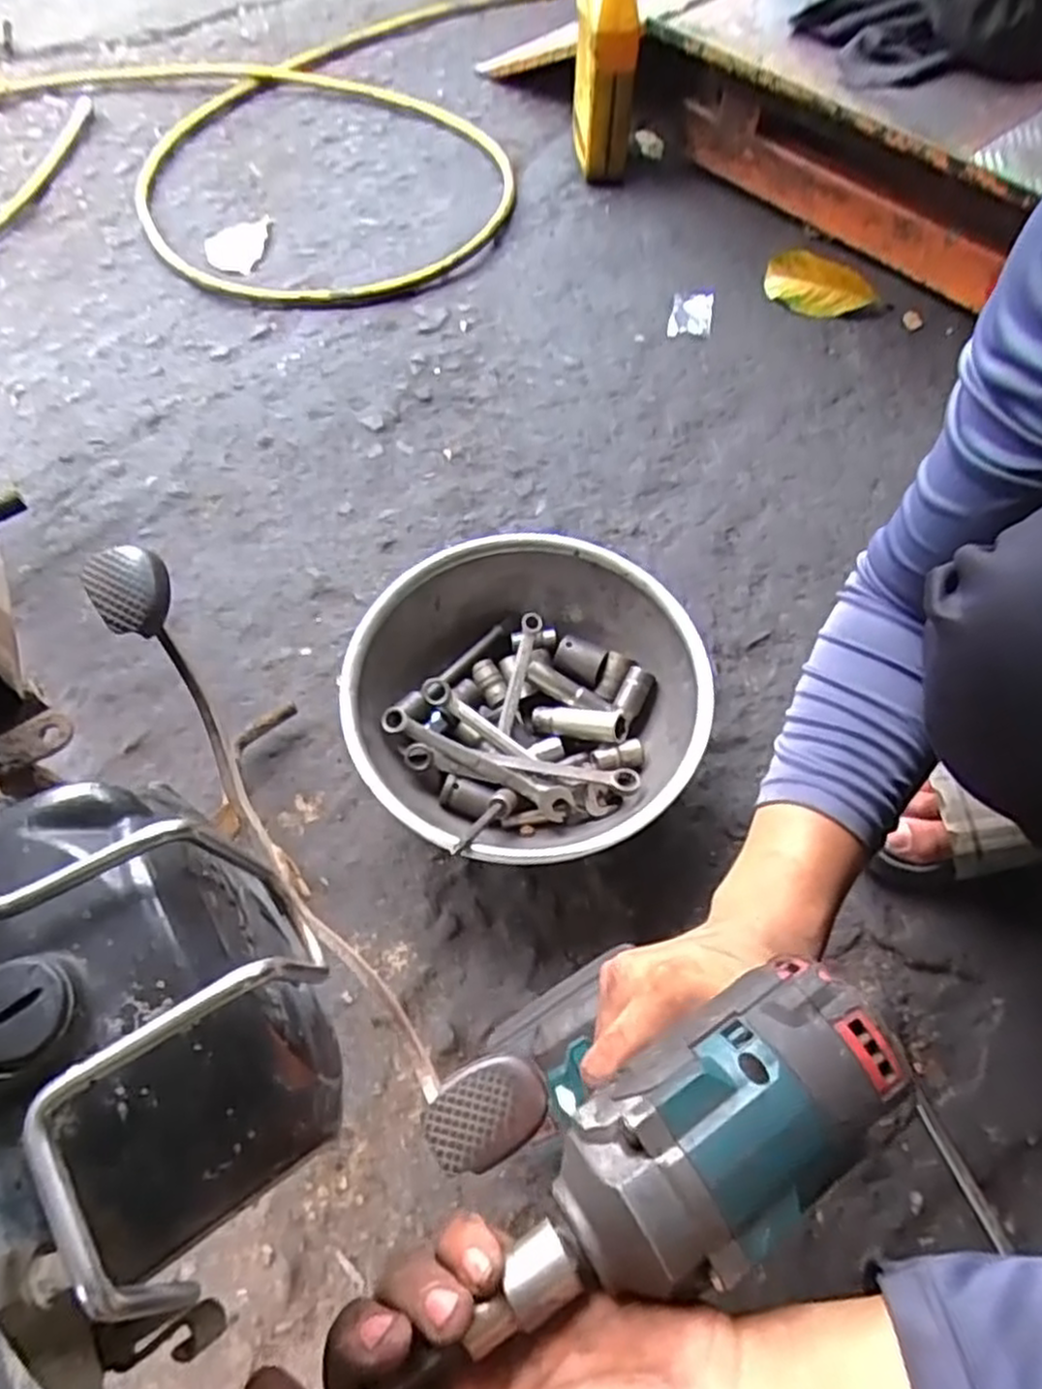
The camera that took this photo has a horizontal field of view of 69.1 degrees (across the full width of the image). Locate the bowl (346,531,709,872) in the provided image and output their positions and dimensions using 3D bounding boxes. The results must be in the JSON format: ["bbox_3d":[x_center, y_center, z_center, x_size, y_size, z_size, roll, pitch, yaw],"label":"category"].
[{"bbox_3d":[0.009,0.004,0.593,0.252,0.094,0.239,-1,61,2],"label":"bowl"}]

